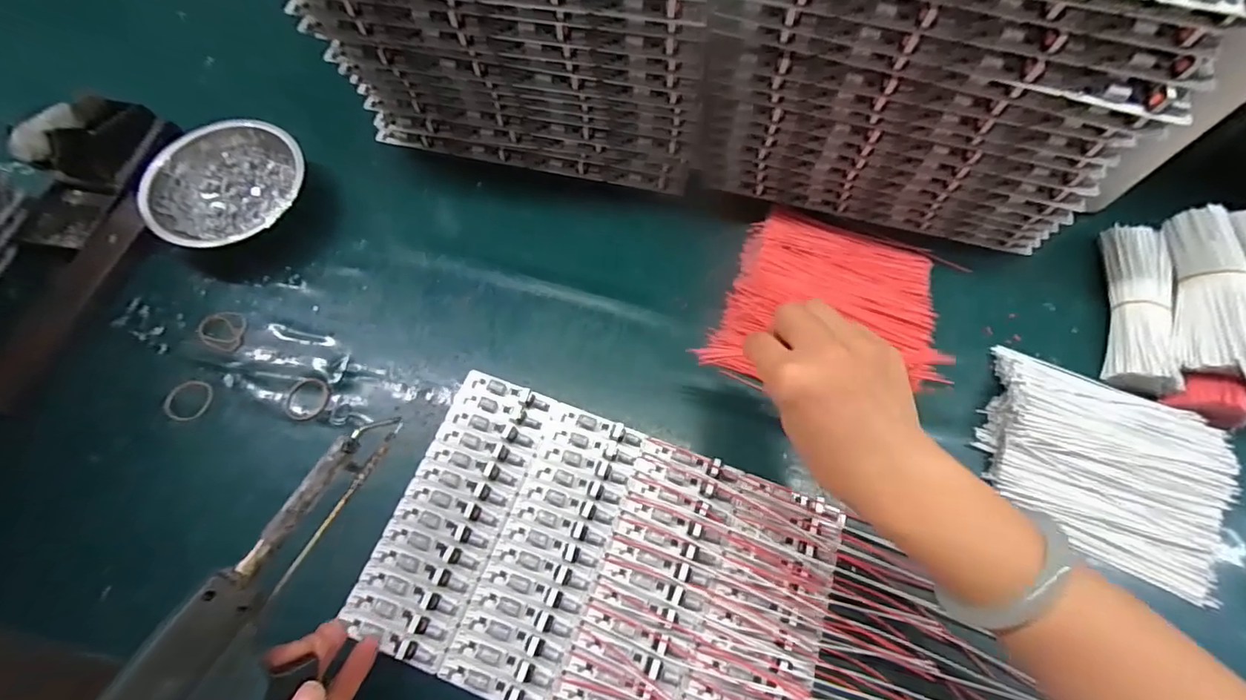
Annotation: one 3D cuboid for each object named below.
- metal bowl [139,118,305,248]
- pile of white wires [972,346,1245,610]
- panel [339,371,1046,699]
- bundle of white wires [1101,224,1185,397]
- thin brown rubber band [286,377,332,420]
[{"bbox_3d":[-0.336,-0.139,0.471,0.123,0.057,0.123,1,68,-3],"label":"metal bowl"},{"bbox_3d":[0.356,0.084,0.393,0.170,0.030,0.133,25,69,7],"label":"pile of white wires"},{"bbox_3d":[0.051,0.168,0.353,0.423,0.029,0.188,21,68,5],"label":"panel"},{"bbox_3d":[0.425,-0.035,0.443,0.040,0.033,0.150,15,68,3],"label":"bundle of white wires"},{"bbox_3d":[-0.242,0.038,0.414,0.032,0.007,0.034,1,68,-3],"label":"thin brown rubber band"}]

